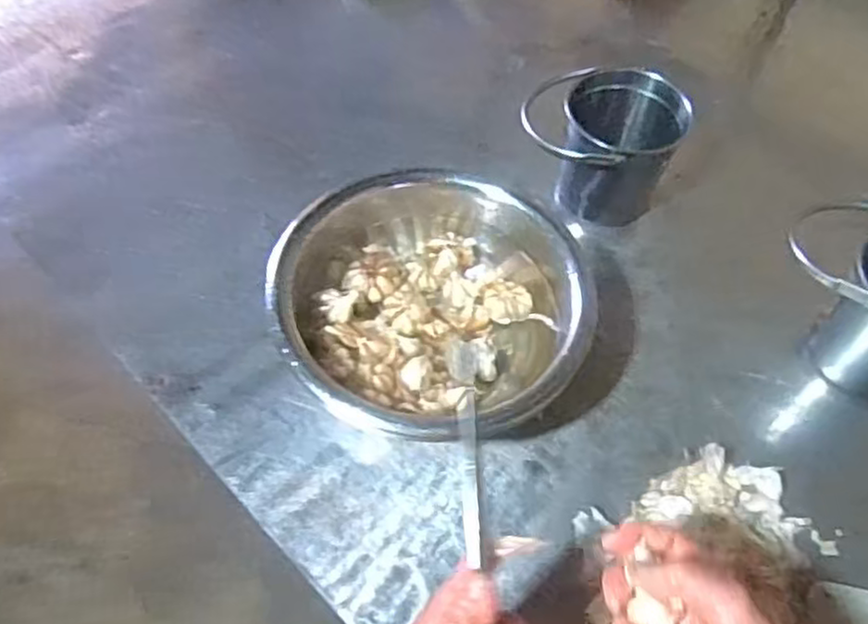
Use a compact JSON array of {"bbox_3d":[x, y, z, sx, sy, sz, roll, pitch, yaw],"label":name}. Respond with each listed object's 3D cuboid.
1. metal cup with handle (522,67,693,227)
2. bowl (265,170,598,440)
[{"bbox_3d":[0.181,-0.175,0.797,0.164,0.168,0.120,19,57,9],"label":"metal cup with handle"},{"bbox_3d":[-0.006,-0.010,0.687,0.278,0.108,0.263,2,56,-2],"label":"bowl"}]

